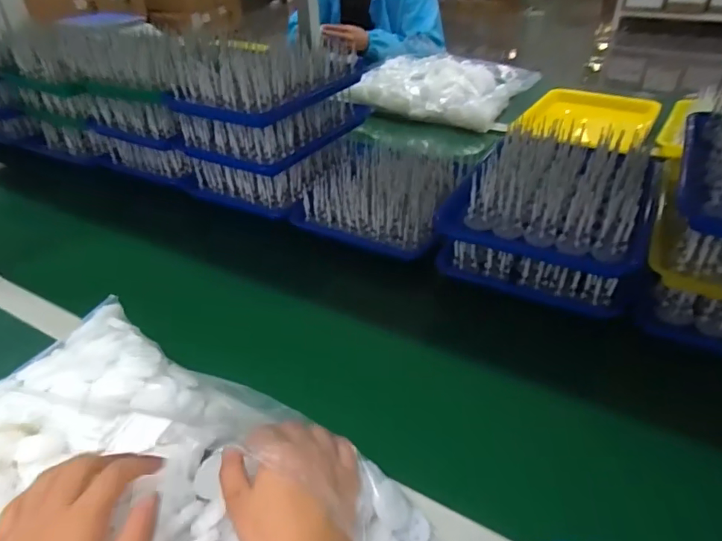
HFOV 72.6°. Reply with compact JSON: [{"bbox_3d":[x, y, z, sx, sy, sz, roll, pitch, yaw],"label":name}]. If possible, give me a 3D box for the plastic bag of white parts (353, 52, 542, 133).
[{"bbox_3d":[0.219,-0.481,1.280,0.394,0.094,0.299,21,43,28],"label":"plastic bag of white parts"}]

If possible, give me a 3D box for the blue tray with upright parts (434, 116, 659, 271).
[{"bbox_3d":[0.266,-0.109,0.674,0.242,0.099,0.230,19,42,25],"label":"blue tray with upright parts"}]

